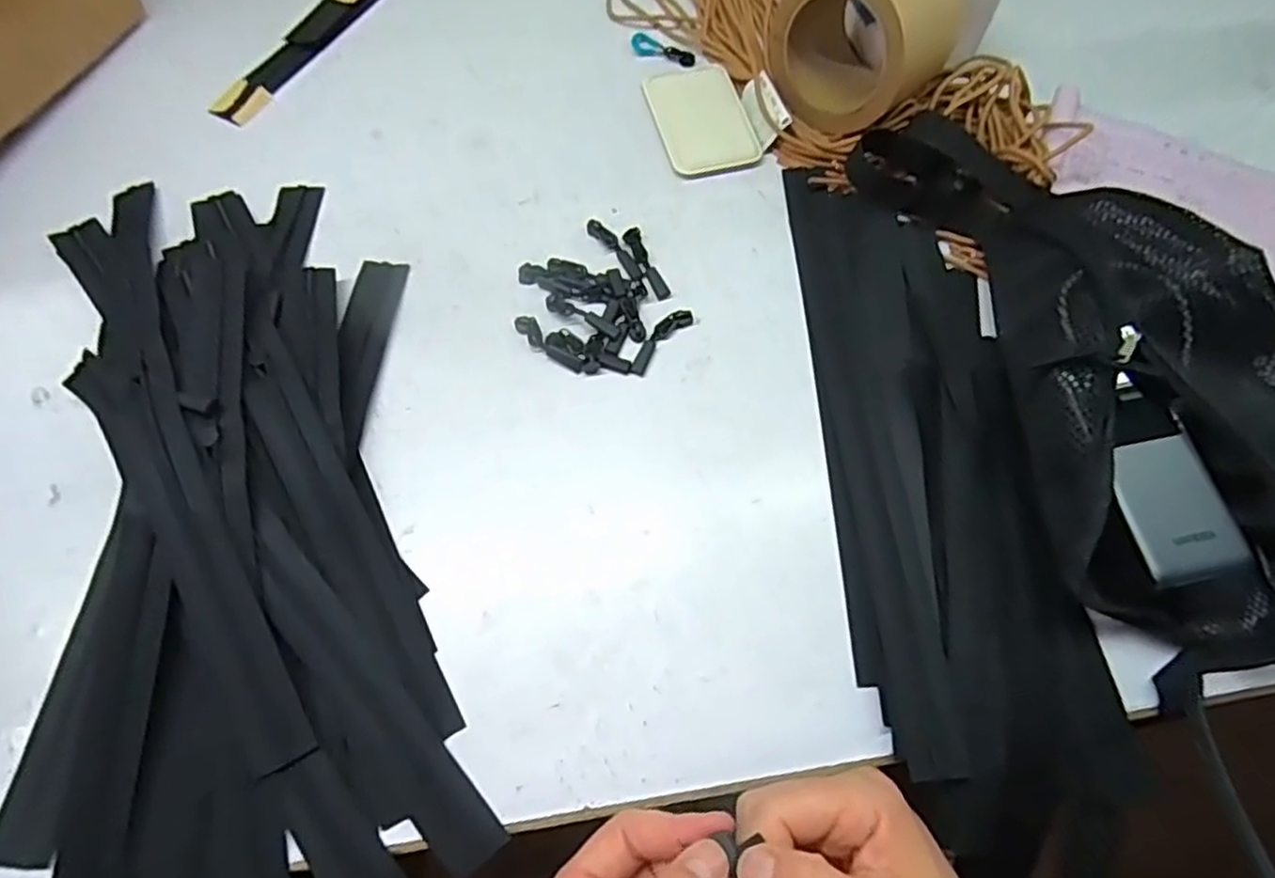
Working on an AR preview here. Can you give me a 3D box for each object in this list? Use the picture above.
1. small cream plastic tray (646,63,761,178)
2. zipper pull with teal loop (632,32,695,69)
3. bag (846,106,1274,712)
[{"bbox_3d":[0.048,-0.243,0.518,0.067,0.007,0.105,-14,67,-8],"label":"small cream plastic tray"},{"bbox_3d":[0.020,-0.313,0.552,0.056,0.004,0.022,30,69,11],"label":"zipper pull with teal loop"},{"bbox_3d":[0.294,-0.063,0.416,0.204,0.062,0.384,-14,67,-8],"label":"bag"}]

